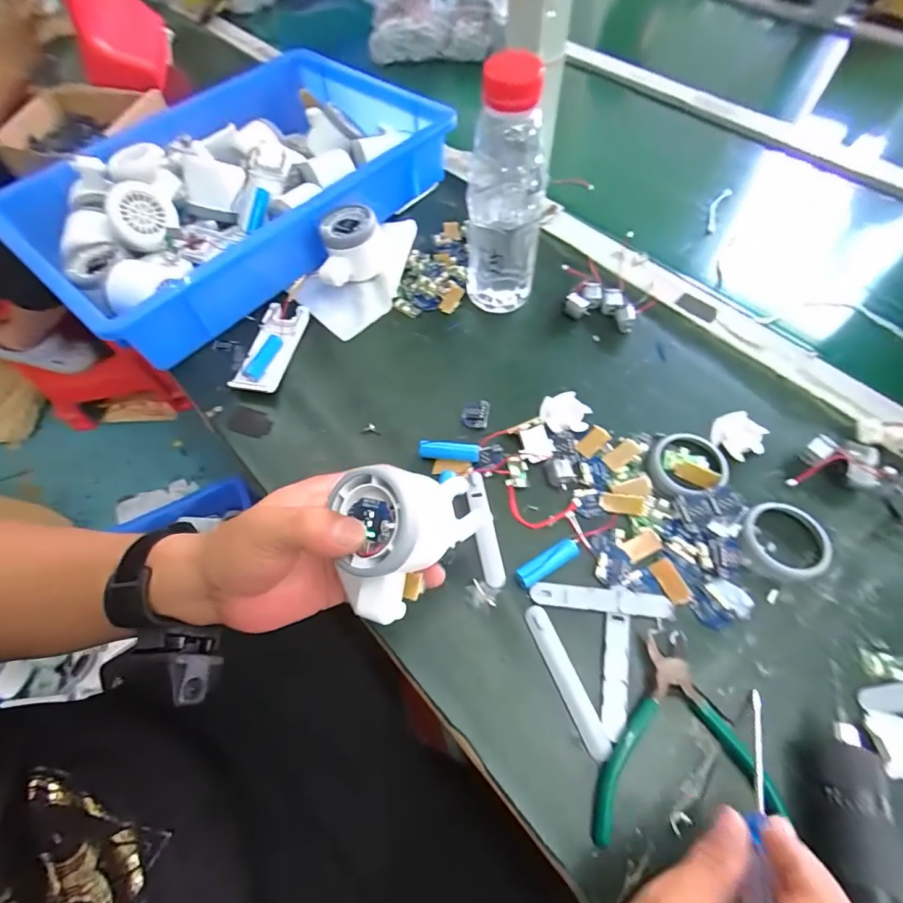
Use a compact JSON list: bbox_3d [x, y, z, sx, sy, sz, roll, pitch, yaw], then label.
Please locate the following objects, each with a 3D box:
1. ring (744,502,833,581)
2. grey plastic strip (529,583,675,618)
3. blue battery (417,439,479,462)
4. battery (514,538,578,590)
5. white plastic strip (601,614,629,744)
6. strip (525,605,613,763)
[{"bbox_3d":[0.245,0.065,0.332,0.053,0.013,0.056,-1,61,2],"label":"ring"},{"bbox_3d":[0.106,0.105,0.319,0.097,0.004,0.017,4,62,5],"label":"grey plastic strip"},{"bbox_3d":[-0.002,0.000,0.373,0.049,0.014,0.014,5,62,6],"label":"blue battery"},{"bbox_3d":[0.071,0.082,0.329,0.051,0.012,0.014,-29,64,-12],"label":"battery"},{"bbox_3d":[0.109,0.147,0.297,0.015,0.004,0.075,9,62,8],"label":"white plastic strip"},{"bbox_3d":[0.076,0.149,0.297,0.016,0.005,0.095,-21,62,-9],"label":"strip"}]

